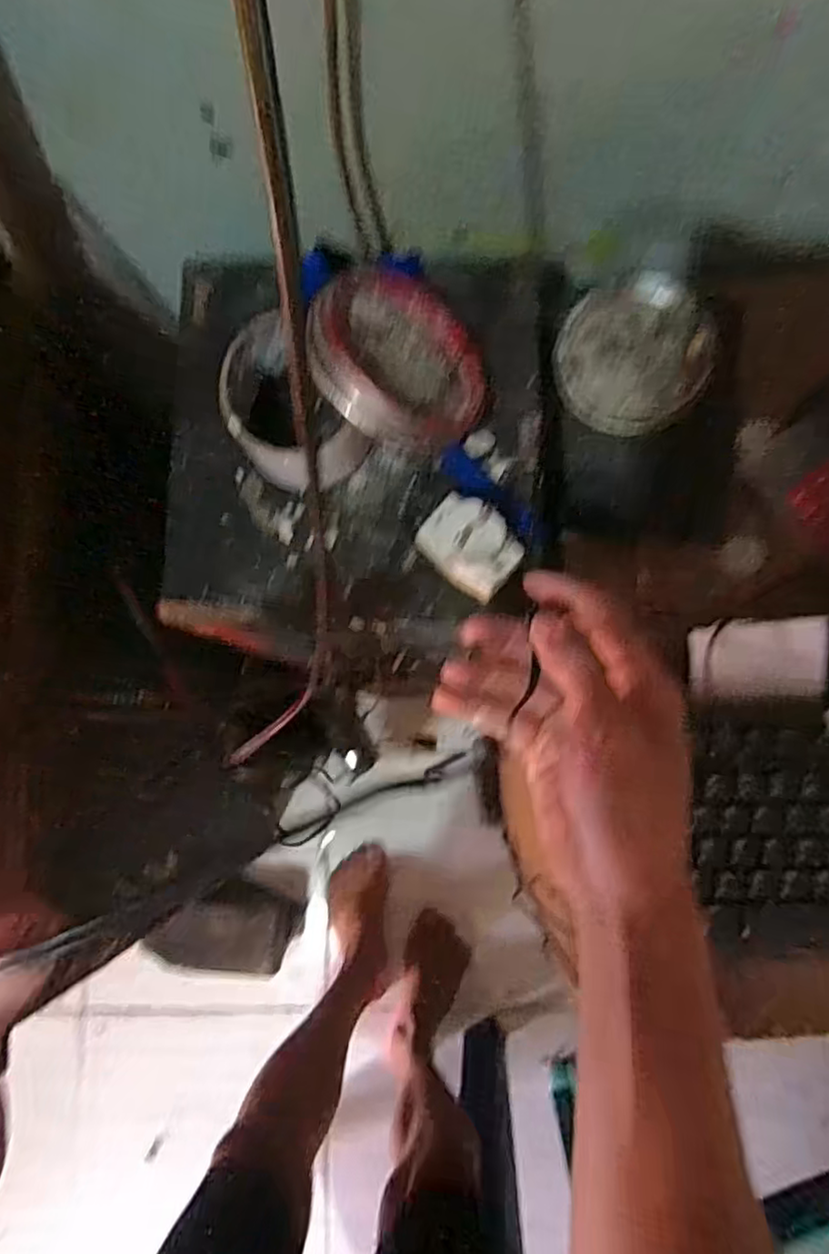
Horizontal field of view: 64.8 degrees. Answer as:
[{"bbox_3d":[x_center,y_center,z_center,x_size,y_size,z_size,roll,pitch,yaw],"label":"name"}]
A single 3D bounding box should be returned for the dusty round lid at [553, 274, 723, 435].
[{"bbox_3d":[0.149,-0.183,0.443,0.103,0.015,0.098,0,83,3],"label":"dusty round lid"}]

